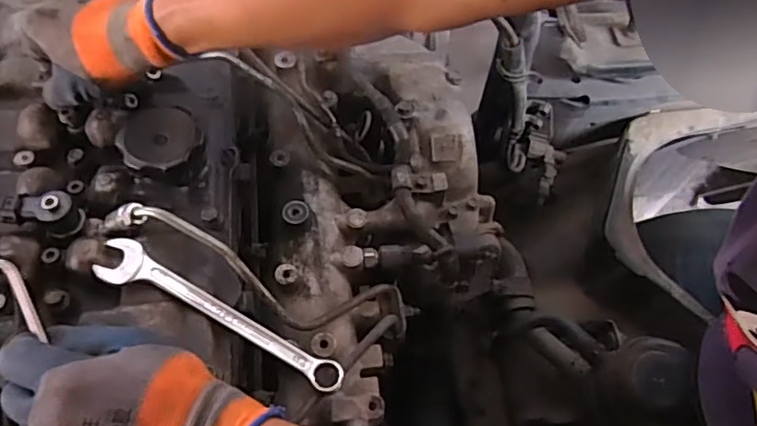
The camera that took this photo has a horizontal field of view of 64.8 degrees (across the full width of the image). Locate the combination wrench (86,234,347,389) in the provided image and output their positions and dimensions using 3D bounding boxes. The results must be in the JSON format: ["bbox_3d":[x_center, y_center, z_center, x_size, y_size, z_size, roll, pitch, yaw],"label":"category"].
[{"bbox_3d":[-0.114,0.075,0.441,0.196,0.006,0.032,27,60,-1],"label":"combination wrench"}]

